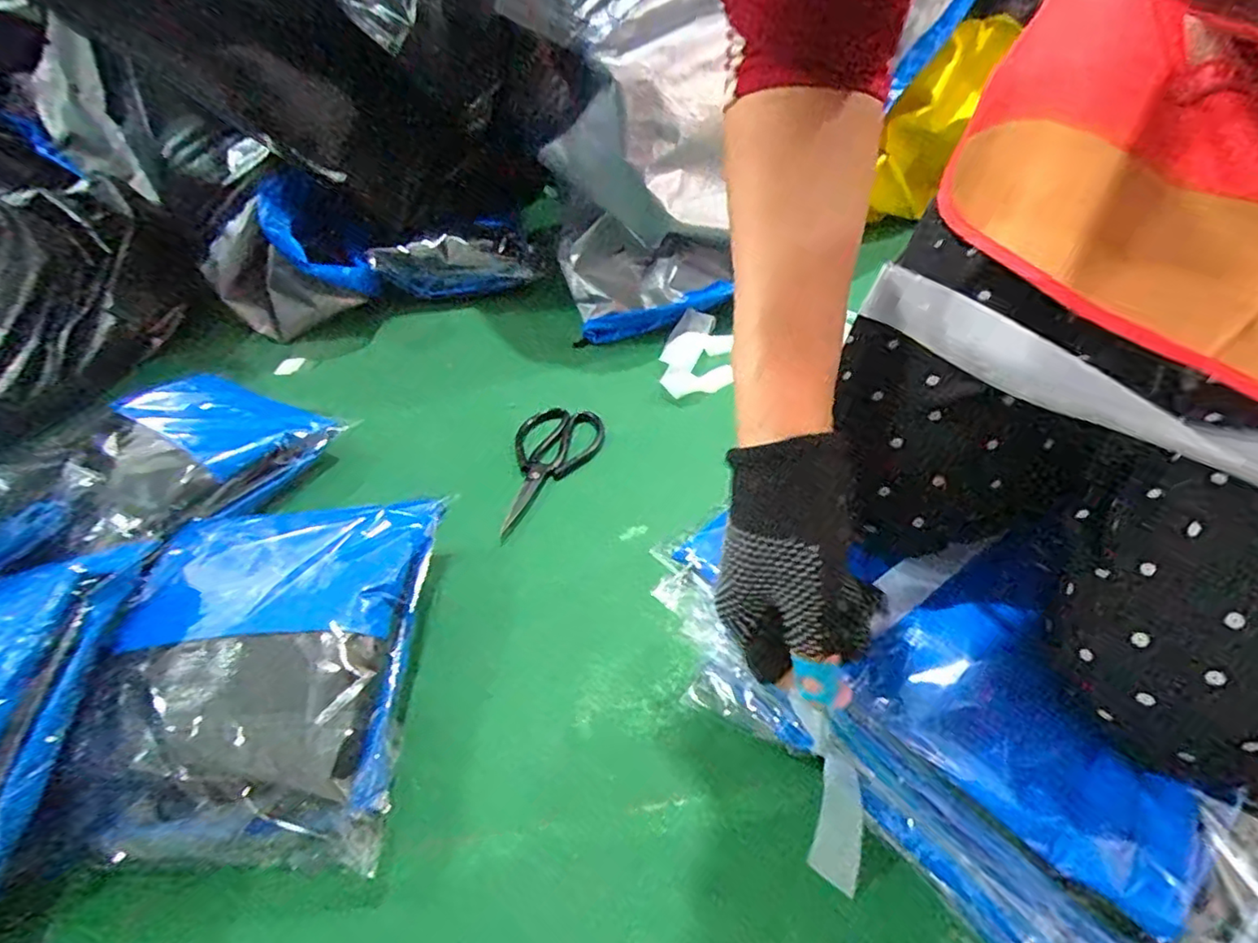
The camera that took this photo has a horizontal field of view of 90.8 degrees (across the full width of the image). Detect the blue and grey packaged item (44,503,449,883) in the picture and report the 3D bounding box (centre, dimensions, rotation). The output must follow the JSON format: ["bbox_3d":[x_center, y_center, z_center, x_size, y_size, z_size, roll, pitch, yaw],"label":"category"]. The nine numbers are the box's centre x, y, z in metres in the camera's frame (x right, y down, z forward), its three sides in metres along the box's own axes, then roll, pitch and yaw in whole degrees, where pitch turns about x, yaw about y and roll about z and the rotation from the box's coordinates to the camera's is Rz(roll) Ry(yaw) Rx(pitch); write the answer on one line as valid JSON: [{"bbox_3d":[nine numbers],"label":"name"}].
[{"bbox_3d":[-0.282,0.131,0.473,0.234,0.061,0.288,-3,42,1],"label":"blue and grey packaged item"}]

